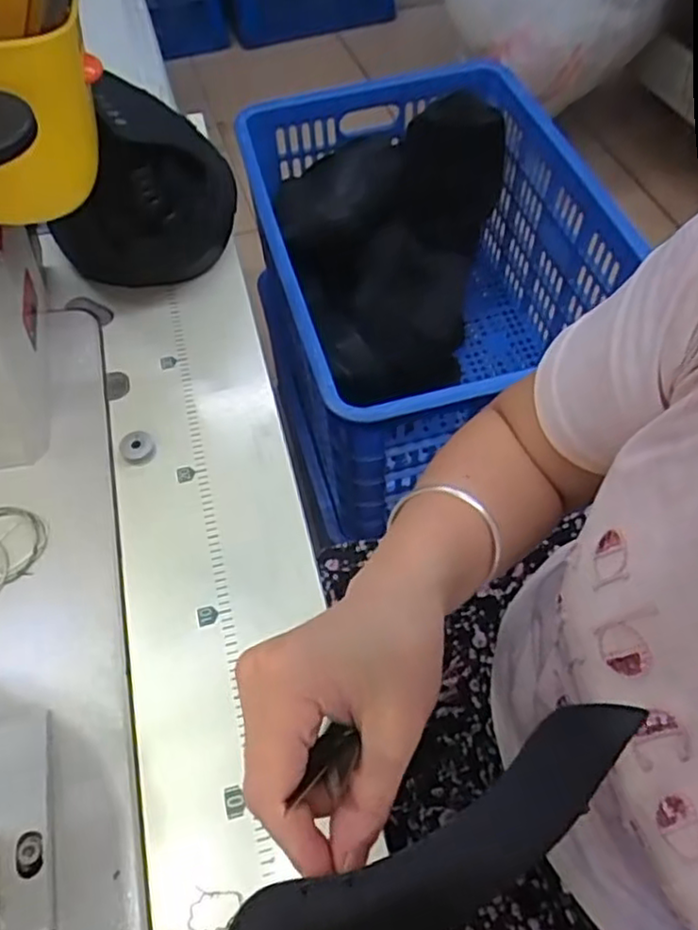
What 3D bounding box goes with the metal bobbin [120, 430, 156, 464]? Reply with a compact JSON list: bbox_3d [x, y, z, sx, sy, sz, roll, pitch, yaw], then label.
[{"bbox_3d":[-0.141,-0.012,0.453,0.021,0.009,0.024,-22,60,-18],"label":"metal bobbin"}]

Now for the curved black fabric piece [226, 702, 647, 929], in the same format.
[{"bbox_3d":[0.031,0.134,0.230,0.159,0.054,0.018,-24,18,-11],"label":"curved black fabric piece"}]

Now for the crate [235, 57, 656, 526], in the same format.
[{"bbox_3d":[0.103,-0.237,0.959,0.402,0.358,0.563,-14,58,-7],"label":"crate"}]

